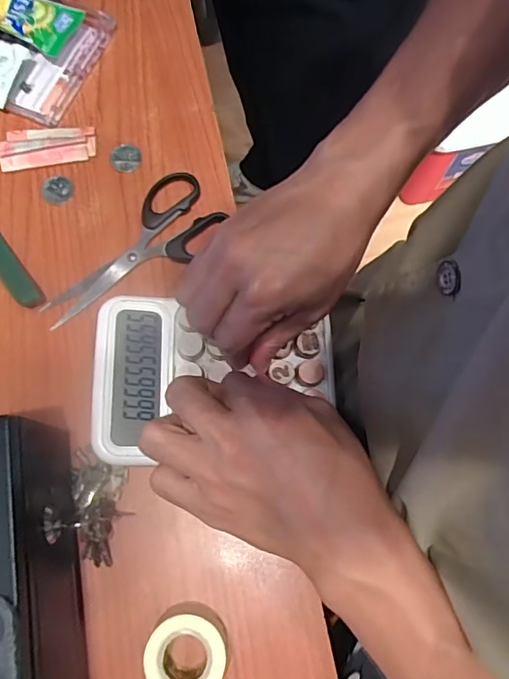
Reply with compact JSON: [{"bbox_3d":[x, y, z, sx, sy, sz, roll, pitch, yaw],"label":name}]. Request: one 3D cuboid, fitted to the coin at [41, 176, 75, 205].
[{"bbox_3d":[-0.150,-0.114,0.389,0.023,0.004,0.024,0,74,-2],"label":"coin"}]

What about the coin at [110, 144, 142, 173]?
[{"bbox_3d":[-0.100,-0.141,0.397,0.023,0.004,0.025,0,74,-2],"label":"coin"}]

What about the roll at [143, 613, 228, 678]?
[{"bbox_3d":[-0.039,0.180,0.296,0.044,0.026,0.042,0,74,-2],"label":"roll"}]

